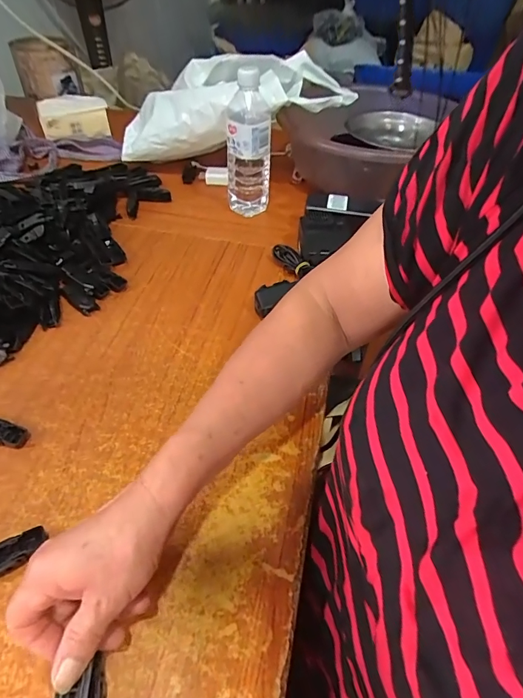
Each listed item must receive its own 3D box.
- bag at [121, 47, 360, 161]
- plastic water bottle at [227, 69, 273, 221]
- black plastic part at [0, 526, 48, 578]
[{"bbox_3d":[-0.074,-0.404,0.695,0.414,0.125,0.107,-3,42,24],"label":"bag"},{"bbox_3d":[-0.018,-0.310,0.653,0.069,0.204,0.069,0,47,-4],"label":"plastic water bottle"},{"bbox_3d":[-0.209,0.168,0.334,0.065,0.014,0.022,-20,51,-22],"label":"black plastic part"}]

